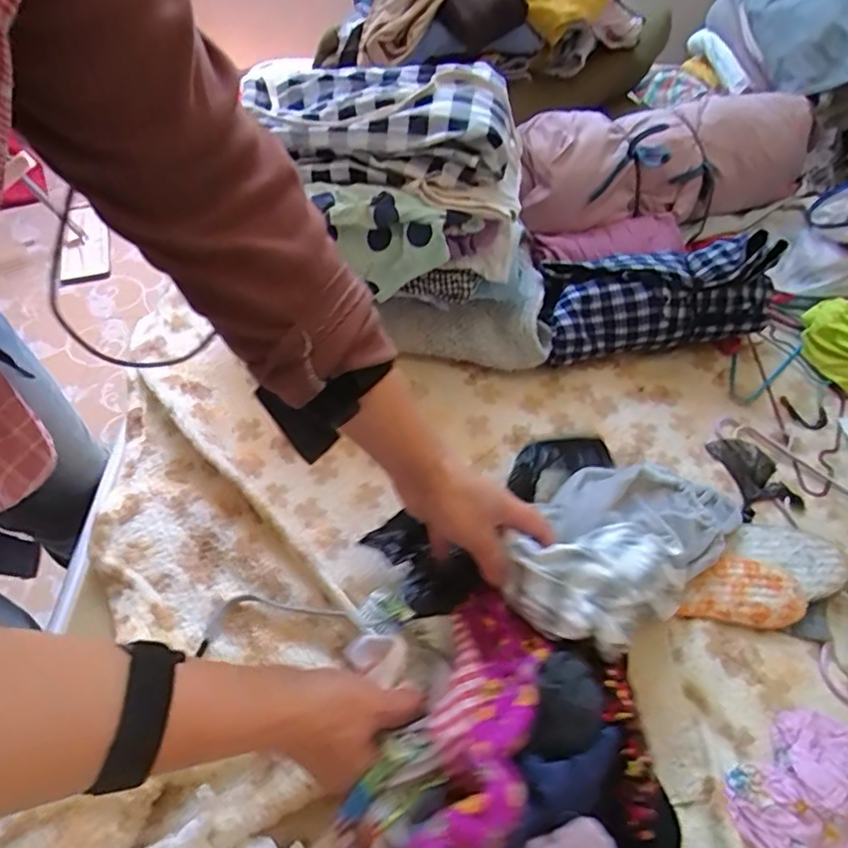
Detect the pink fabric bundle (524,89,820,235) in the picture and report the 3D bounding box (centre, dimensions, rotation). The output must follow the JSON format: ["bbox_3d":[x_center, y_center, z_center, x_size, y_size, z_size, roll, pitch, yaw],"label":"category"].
[{"bbox_3d":[0.331,-0.376,0.820,0.422,0.122,0.174,-8,53,-7],"label":"pink fabric bundle"}]

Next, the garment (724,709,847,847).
[{"bbox_3d":[0.307,0.284,0.440,0.139,0.027,0.104,-34,60,-24],"label":"garment"}]

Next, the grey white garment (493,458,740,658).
[{"bbox_3d":[0.178,0.096,0.513,0.248,0.062,0.129,-19,54,-38],"label":"grey white garment"}]

